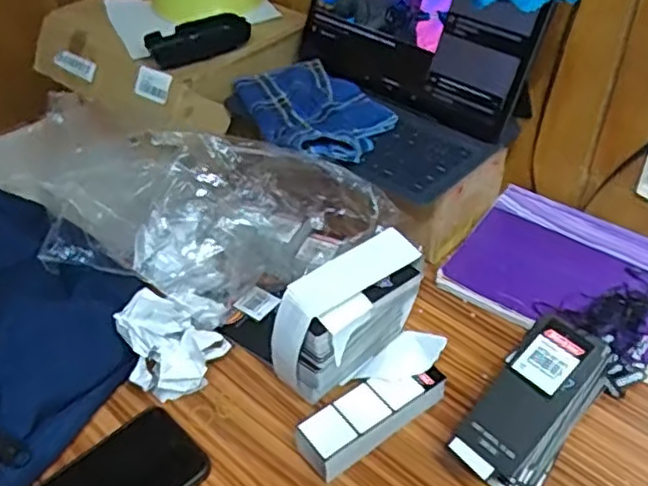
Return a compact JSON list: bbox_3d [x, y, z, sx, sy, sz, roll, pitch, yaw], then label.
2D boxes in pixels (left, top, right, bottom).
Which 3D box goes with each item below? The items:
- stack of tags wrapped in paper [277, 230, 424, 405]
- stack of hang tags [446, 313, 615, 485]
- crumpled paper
[{"bbox_3d":[0.020,0.062,0.544,0.138,0.105,0.052,-32,49,-30],"label":"stack of tags wrapped in paper"},{"bbox_3d":[0.155,0.121,0.484,0.130,0.088,0.063,-33,49,-30],"label":"stack of hang tags"},{"bbox_3d":[-0.129,0.087,0.544,0.076,0.074,0.072,25,48,29],"label":"crumpled paper"}]

